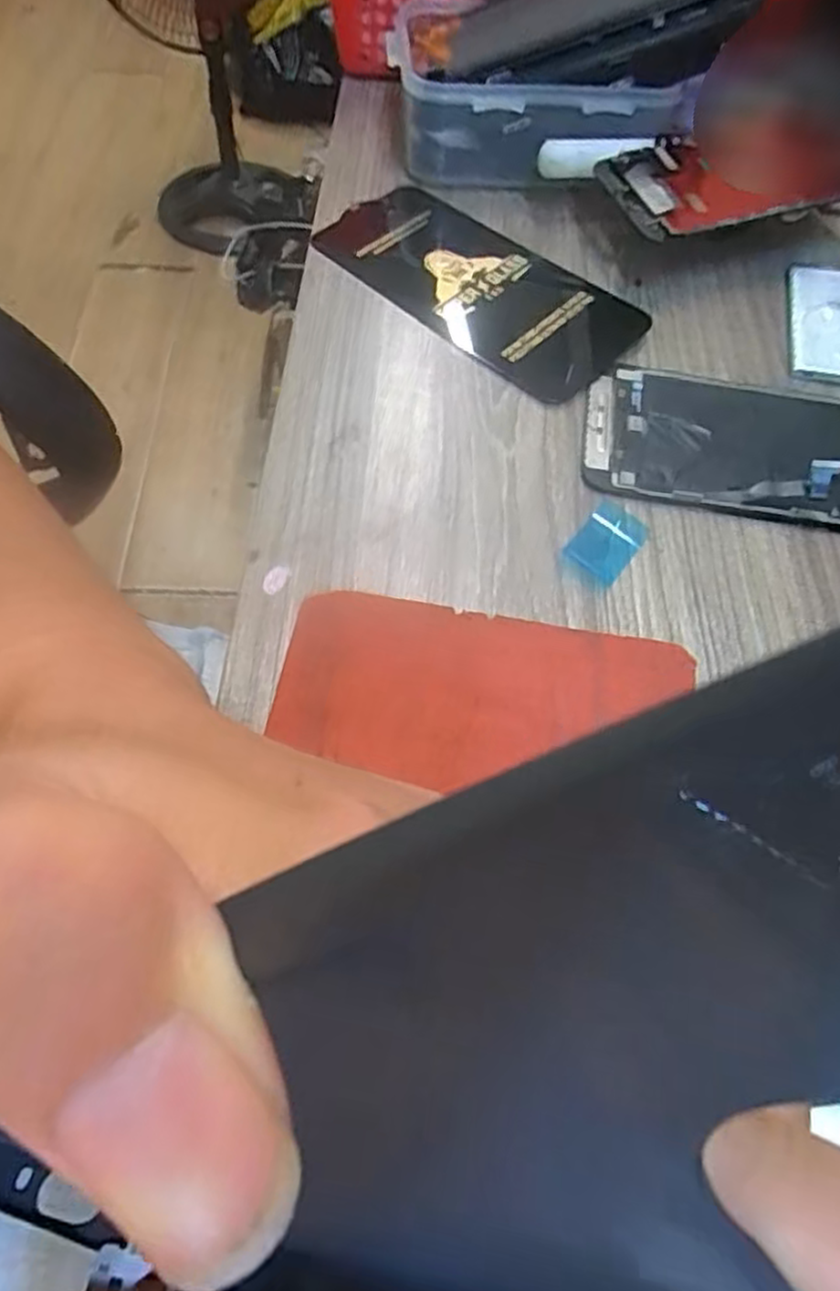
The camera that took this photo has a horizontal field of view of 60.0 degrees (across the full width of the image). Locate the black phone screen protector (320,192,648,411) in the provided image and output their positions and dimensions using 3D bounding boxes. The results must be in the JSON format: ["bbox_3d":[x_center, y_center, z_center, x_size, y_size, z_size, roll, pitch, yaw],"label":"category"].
[{"bbox_3d":[0.026,-0.171,0.341,0.159,0.009,0.075,41,67,18],"label":"black phone screen protector"}]

